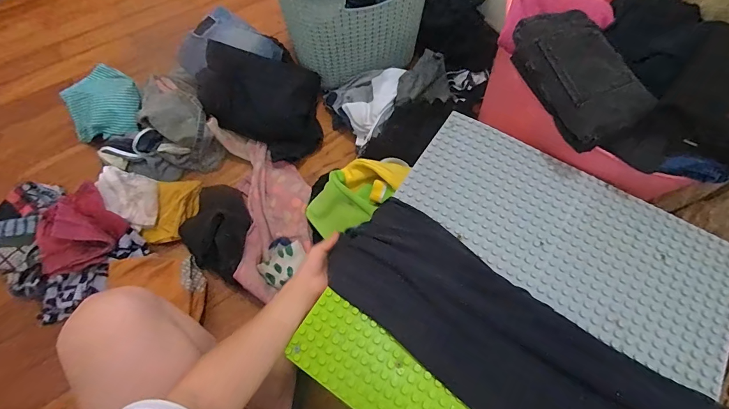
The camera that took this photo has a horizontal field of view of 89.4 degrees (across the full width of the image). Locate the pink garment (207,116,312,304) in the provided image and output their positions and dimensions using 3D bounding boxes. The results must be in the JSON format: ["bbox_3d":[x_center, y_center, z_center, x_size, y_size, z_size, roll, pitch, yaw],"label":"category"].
[{"bbox_3d":[-0.232,-0.004,0.903,0.197,0.099,0.473,-14,65,-7],"label":"pink garment"}]

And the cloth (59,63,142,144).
[{"bbox_3d":[-0.705,-0.268,0.990,0.190,0.089,0.177,-2,64,-1],"label":"cloth"}]

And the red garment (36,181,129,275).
[{"bbox_3d":[-0.654,0.062,0.836,0.170,0.063,0.181,39,71,17],"label":"red garment"}]

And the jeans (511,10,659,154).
[{"bbox_3d":[0.335,-0.205,0.578,0.138,0.059,0.219,-22,66,-10],"label":"jeans"}]

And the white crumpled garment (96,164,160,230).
[{"bbox_3d":[-0.563,-0.016,0.866,0.141,0.071,0.121,5,65,3],"label":"white crumpled garment"}]

